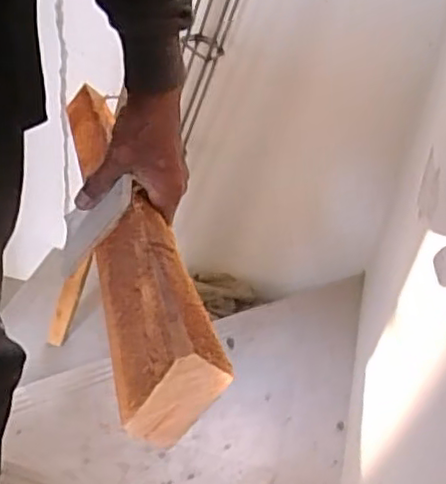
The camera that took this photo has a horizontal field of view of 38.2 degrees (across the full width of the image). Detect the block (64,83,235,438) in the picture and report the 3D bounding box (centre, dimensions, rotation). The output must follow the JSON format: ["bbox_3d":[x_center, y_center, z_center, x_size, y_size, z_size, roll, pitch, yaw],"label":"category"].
[{"bbox_3d":[-0.105,-0.048,0.596,0.053,0.053,0.628,-4,25,-15],"label":"block"}]

